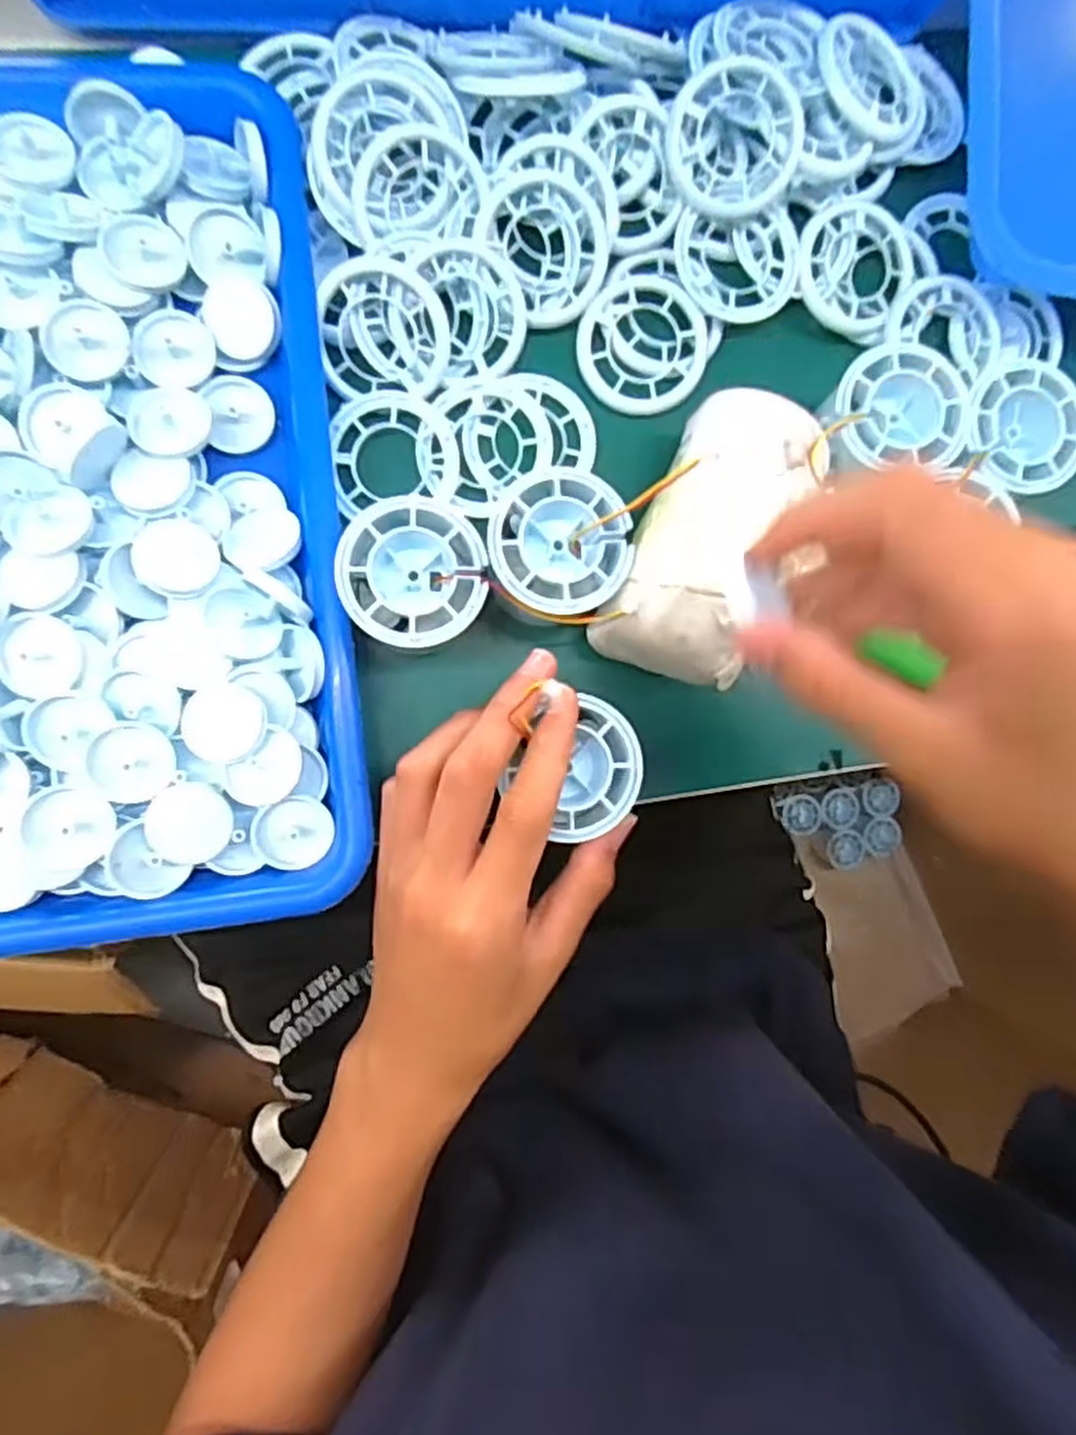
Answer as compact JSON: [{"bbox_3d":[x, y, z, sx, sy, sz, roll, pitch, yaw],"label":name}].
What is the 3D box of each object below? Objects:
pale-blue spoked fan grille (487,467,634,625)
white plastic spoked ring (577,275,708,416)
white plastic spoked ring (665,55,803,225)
[{"bbox_3d":[0.008,-0.066,0.298,0.054,0.015,0.057,1,87,-7],"label":"pale-blue spoked fan grille"},{"bbox_3d":[0.046,-0.165,0.340,0.056,0.014,0.054,0,87,-7],"label":"white plastic spoked ring"},{"bbox_3d":[0.084,-0.246,0.327,0.057,0.010,0.057,1,113,1],"label":"white plastic spoked ring"}]

